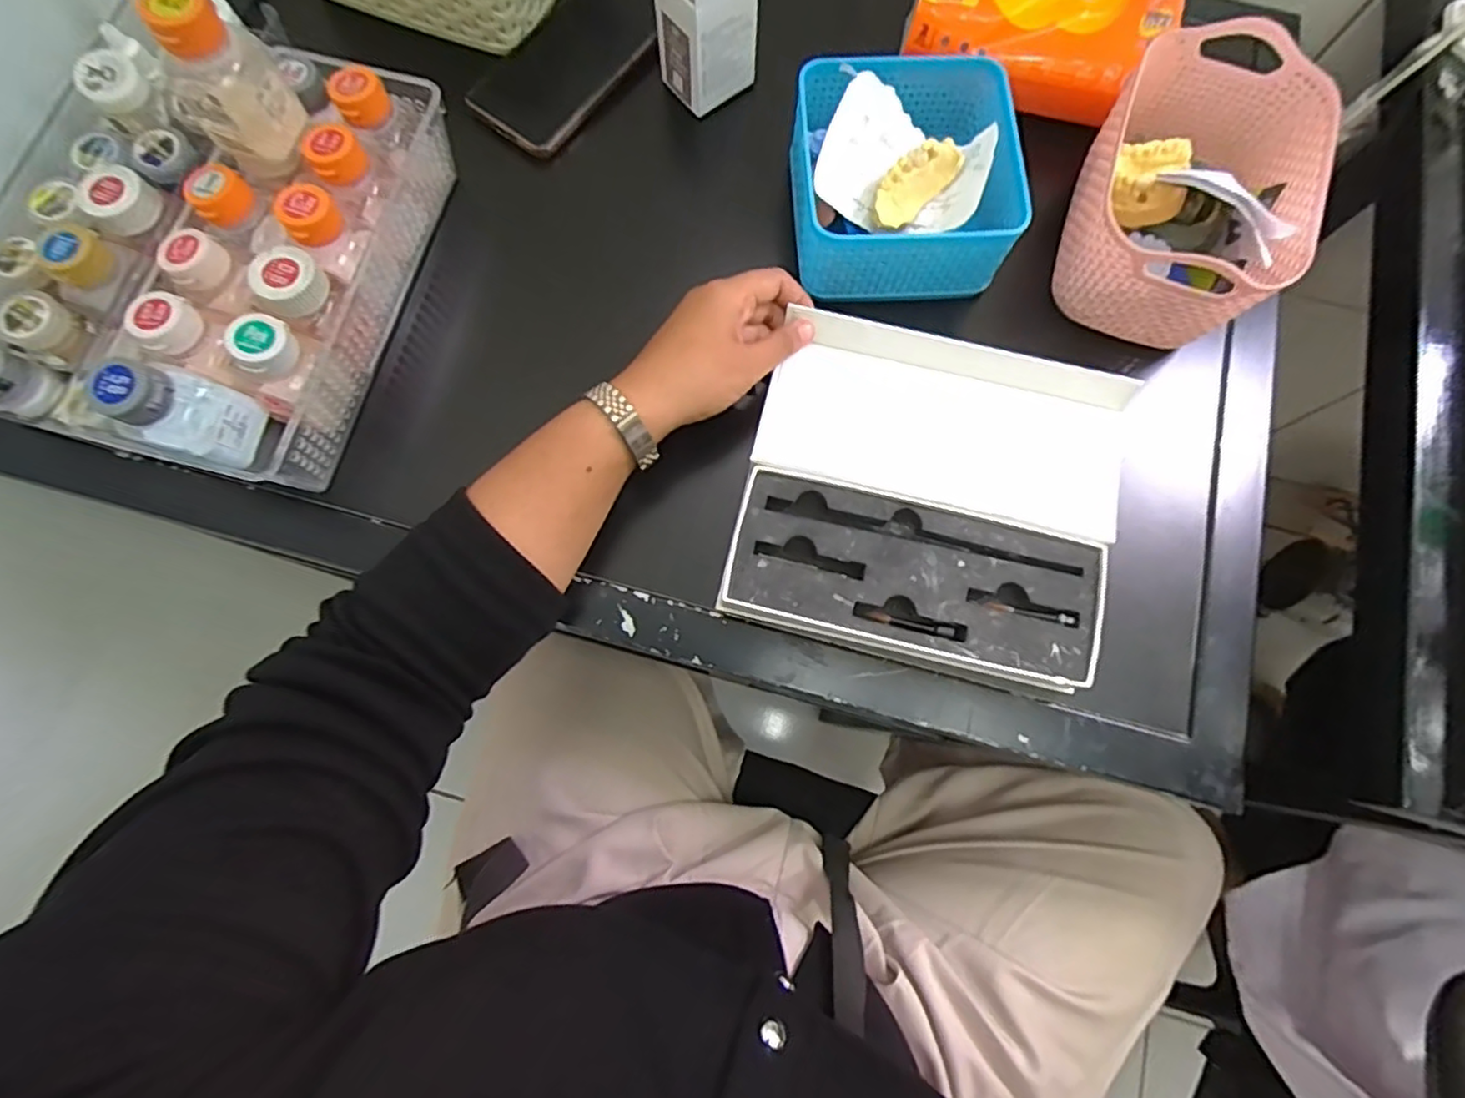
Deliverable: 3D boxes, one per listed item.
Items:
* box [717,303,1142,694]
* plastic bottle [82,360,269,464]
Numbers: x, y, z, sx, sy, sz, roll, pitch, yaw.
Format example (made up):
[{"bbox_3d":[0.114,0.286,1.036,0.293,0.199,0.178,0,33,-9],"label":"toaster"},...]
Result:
[{"bbox_3d":[0.117,-0.033,0.380,0.210,0.024,0.190,14,77,2],"label":"box"},{"bbox_3d":[-0.289,-0.073,0.332,0.045,0.074,0.045,20,78,3],"label":"plastic bottle"}]

